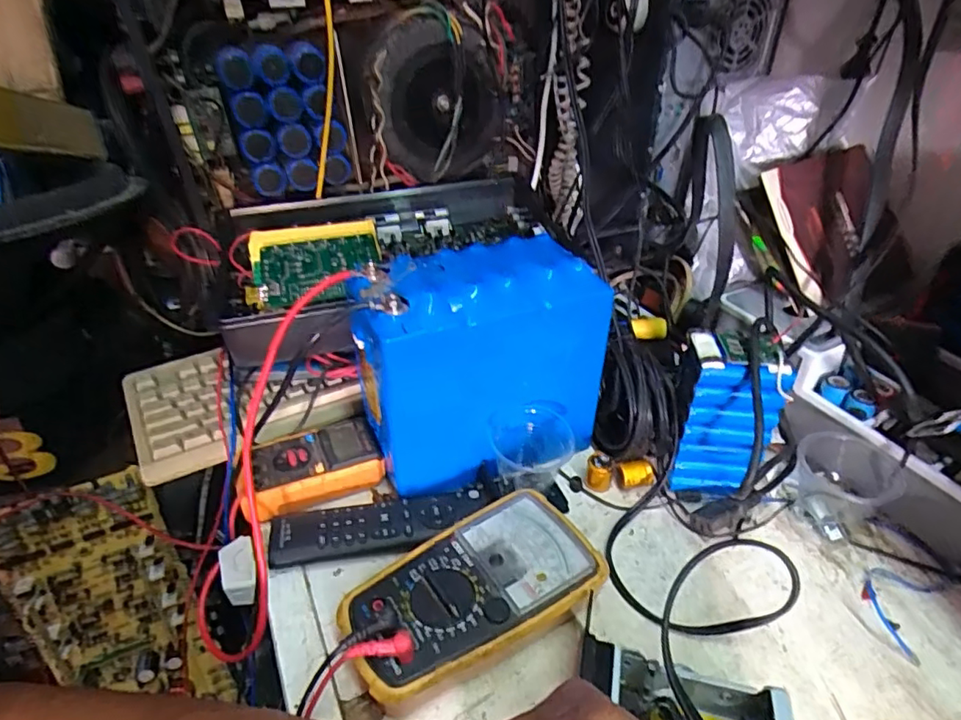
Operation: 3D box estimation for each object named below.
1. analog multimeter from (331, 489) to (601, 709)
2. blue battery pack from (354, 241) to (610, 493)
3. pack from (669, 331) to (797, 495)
[{"bbox_3d":[-0.005,0.150,0.366,0.163,0.038,0.091,-21,39,-28],"label":"analog multimeter"},{"bbox_3d":[-0.004,0.004,0.466,0.190,0.172,0.104,-13,36,-18],"label":"blue battery pack"},{"bbox_3d":[0.190,0.046,0.452,0.069,0.131,0.053,2,34,4],"label":"pack"}]

